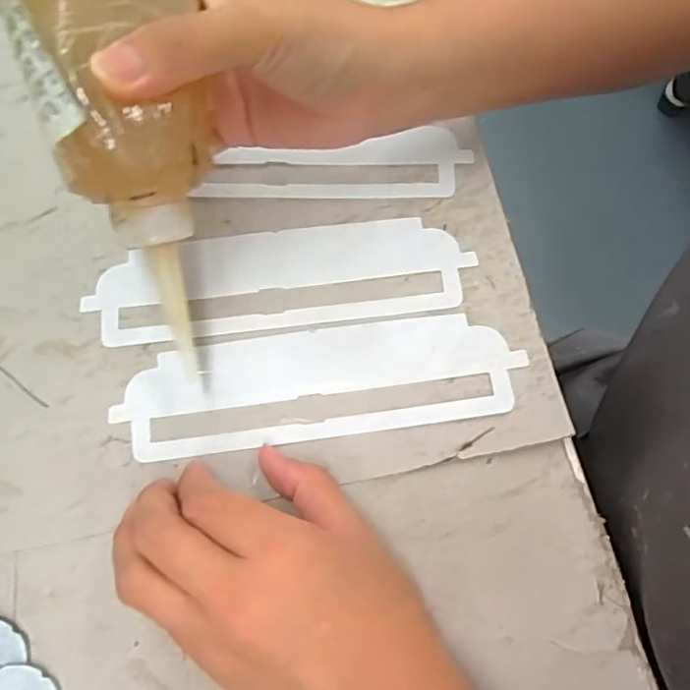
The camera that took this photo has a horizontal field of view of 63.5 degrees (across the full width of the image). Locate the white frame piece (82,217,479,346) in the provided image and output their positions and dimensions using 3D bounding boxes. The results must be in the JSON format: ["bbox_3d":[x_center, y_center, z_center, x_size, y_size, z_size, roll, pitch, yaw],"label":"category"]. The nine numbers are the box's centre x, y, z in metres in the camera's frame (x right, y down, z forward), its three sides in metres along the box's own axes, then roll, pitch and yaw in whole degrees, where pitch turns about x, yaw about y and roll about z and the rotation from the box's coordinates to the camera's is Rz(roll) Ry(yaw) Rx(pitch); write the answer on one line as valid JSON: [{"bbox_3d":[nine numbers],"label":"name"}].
[{"bbox_3d":[-0.032,-0.034,0.281,0.182,0.004,0.051,-7,74,-3],"label":"white frame piece"}]

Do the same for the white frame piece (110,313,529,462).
[{"bbox_3d":[-0.012,0.018,0.265,0.181,0.004,0.052,-8,75,-2],"label":"white frame piece"}]

